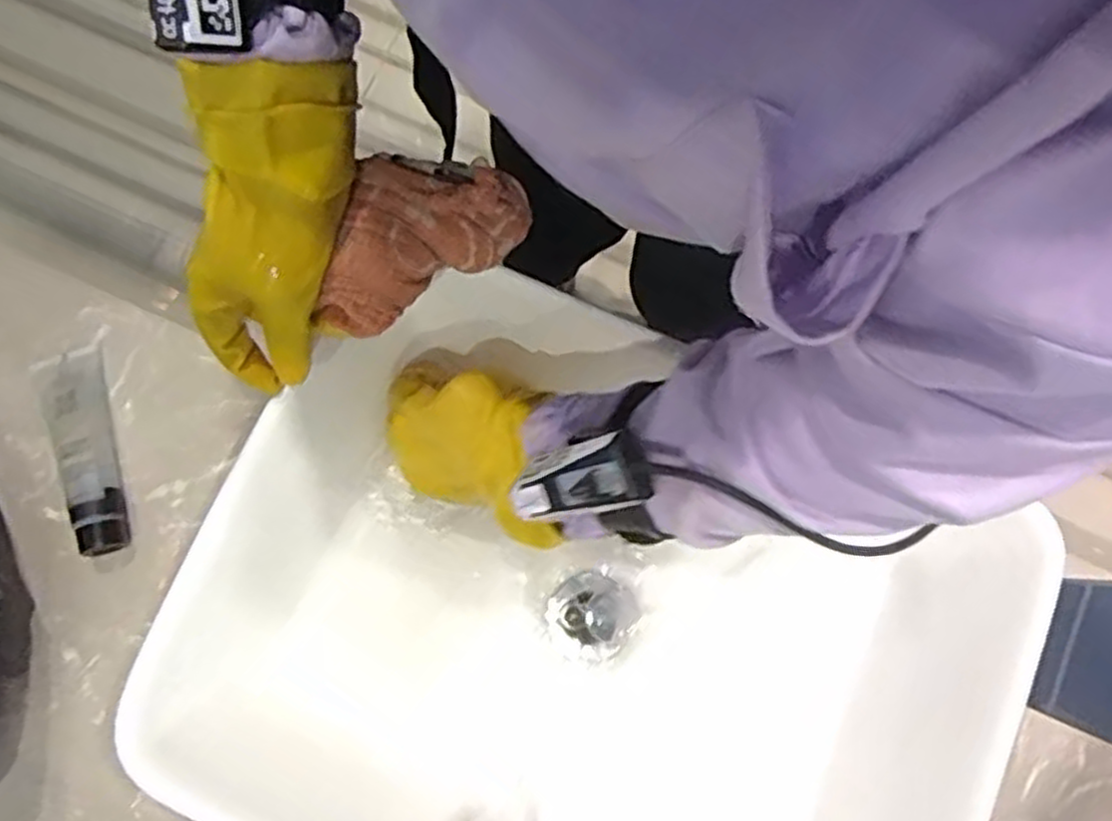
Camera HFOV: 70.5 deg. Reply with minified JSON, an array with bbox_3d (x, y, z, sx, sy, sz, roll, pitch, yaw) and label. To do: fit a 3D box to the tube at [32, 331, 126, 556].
[{"bbox_3d":[-0.313,0.023,0.524,0.039,0.028,0.143,-18,79,-4],"label":"tube"}]

